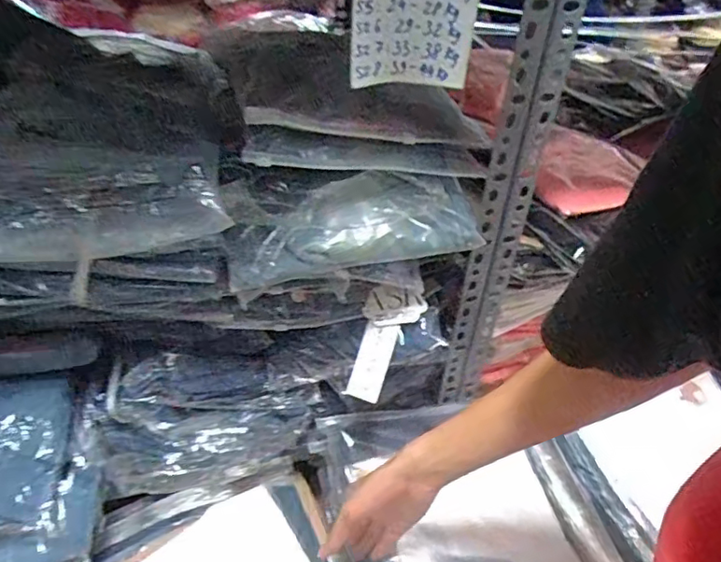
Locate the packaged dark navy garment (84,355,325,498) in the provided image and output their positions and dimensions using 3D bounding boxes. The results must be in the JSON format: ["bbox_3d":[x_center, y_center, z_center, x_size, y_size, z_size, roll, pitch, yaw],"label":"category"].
[{"bbox_3d":[-0.180,0.148,0.651,0.242,0.147,0.050,6,13,-19],"label":"packaged dark navy garment"}]

